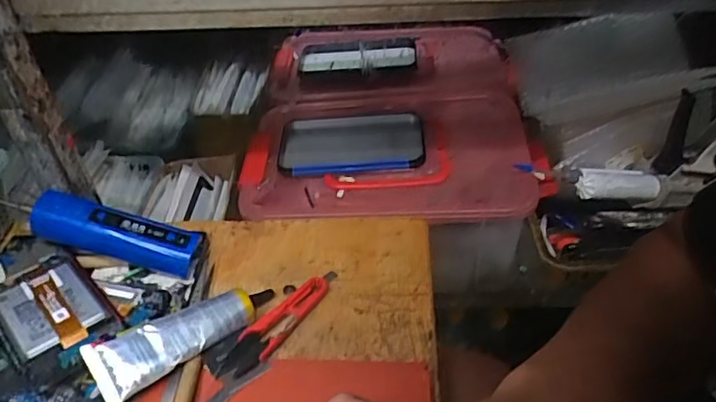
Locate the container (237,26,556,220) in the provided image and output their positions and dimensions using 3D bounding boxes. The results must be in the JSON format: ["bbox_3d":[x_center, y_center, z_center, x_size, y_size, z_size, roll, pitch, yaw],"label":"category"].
[{"bbox_3d":[0.038,-0.116,0.698,0.345,0.077,0.366,-4,41,-1],"label":"container"}]

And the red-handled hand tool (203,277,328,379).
[{"bbox_3d":[-0.066,0.093,0.436,0.034,0.012,0.109,26,49,29],"label":"red-handled hand tool"}]

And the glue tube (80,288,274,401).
[{"bbox_3d":[-0.124,0.096,0.418,0.135,0.023,0.041,-26,72,-34],"label":"glue tube"}]

